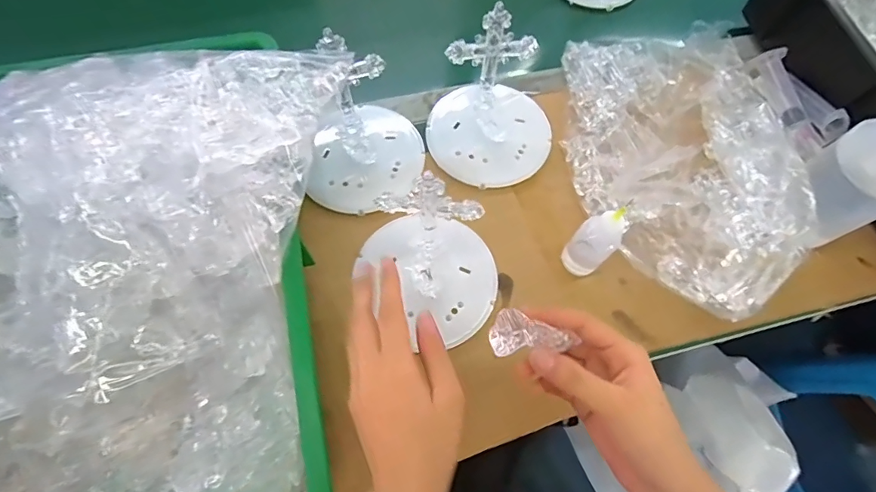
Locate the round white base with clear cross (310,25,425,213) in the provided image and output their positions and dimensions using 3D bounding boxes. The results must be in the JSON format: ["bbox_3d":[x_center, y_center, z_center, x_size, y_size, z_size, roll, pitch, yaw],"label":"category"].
[{"bbox_3d":[-0.069,-0.112,0.409,0.109,0.115,0.122,-1,67,-2],"label":"round white base with clear cross"}]

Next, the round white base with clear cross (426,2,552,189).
[{"bbox_3d":[0.055,-0.139,0.425,0.124,0.111,0.120,1,66,-1],"label":"round white base with clear cross"}]

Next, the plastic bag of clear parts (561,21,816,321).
[{"bbox_3d":[0.225,-0.095,0.435,0.171,0.065,0.325,-7,67,-5],"label":"plastic bag of clear parts"}]

